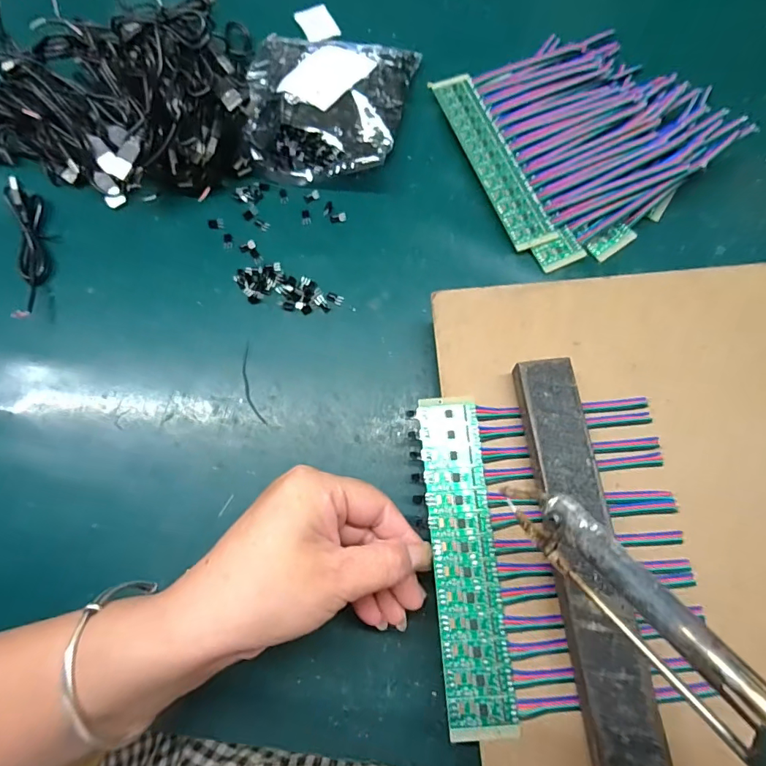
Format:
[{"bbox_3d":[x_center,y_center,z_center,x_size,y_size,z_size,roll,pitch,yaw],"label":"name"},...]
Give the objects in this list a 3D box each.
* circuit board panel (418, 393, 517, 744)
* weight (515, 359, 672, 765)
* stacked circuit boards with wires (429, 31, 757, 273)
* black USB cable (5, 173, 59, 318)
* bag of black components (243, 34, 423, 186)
[{"bbox_3d":[0.042,0.088,0.238,0.033,0.004,0.163,-4,71,1],"label":"circuit board panel"},{"bbox_3d":[0.099,0.089,0.226,0.031,0.023,0.206,-6,73,0],"label":"weight"},{"bbox_3d":[0.151,-0.190,0.345,0.172,0.034,0.181,-23,74,-5],"label":"stacked circuit boards with wires"},{"bbox_3d":[-0.269,-0.103,0.348,0.021,0.019,0.120,-14,73,-2],"label":"black USB cable"},{"bbox_3d":[-0.052,-0.228,0.366,0.133,0.034,0.132,13,74,6],"label":"bag of black components"}]

